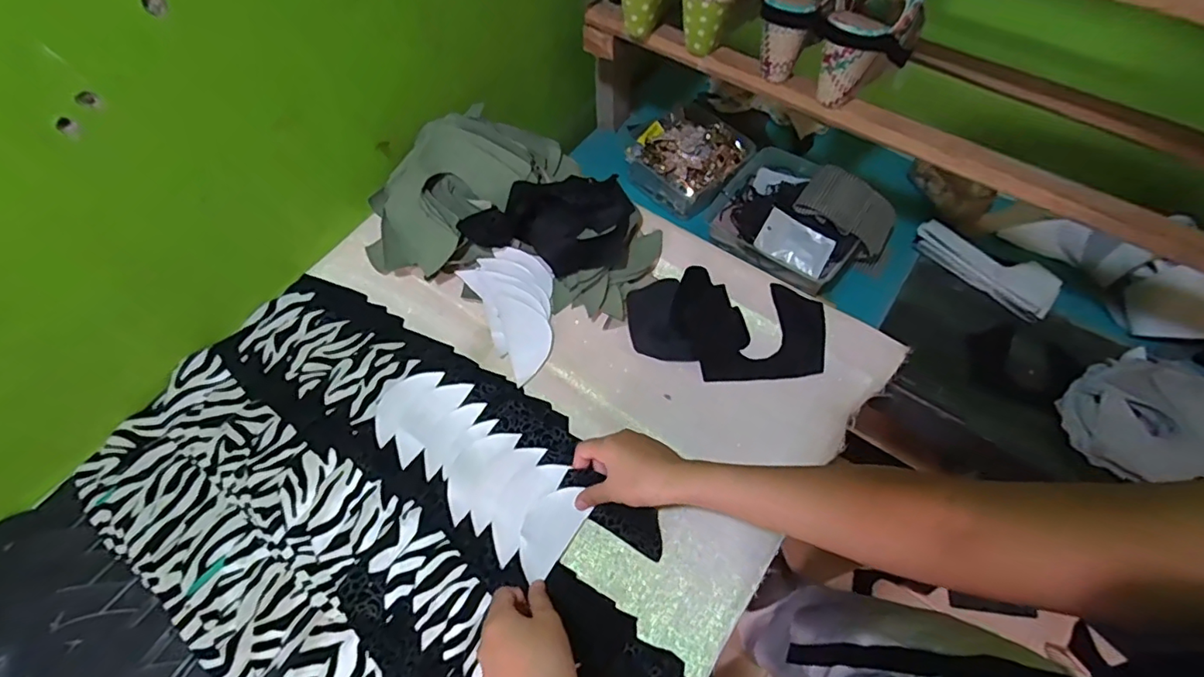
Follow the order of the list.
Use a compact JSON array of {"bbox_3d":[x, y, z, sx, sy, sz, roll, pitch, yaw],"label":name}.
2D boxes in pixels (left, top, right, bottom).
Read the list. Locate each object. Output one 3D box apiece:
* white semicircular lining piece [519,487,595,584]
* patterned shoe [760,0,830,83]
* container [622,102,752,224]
[{"bbox_3d":[-0.050,0.177,0.518,0.047,0.010,0.084,31,65,15],"label":"white semicircular lining piece"},{"bbox_3d":[0.205,-0.354,0.592,0.075,0.125,0.073,17,62,10],"label":"patterned shoe"},{"bbox_3d":[0.133,-0.288,0.872,0.167,0.066,0.165,35,67,19],"label":"container"}]

